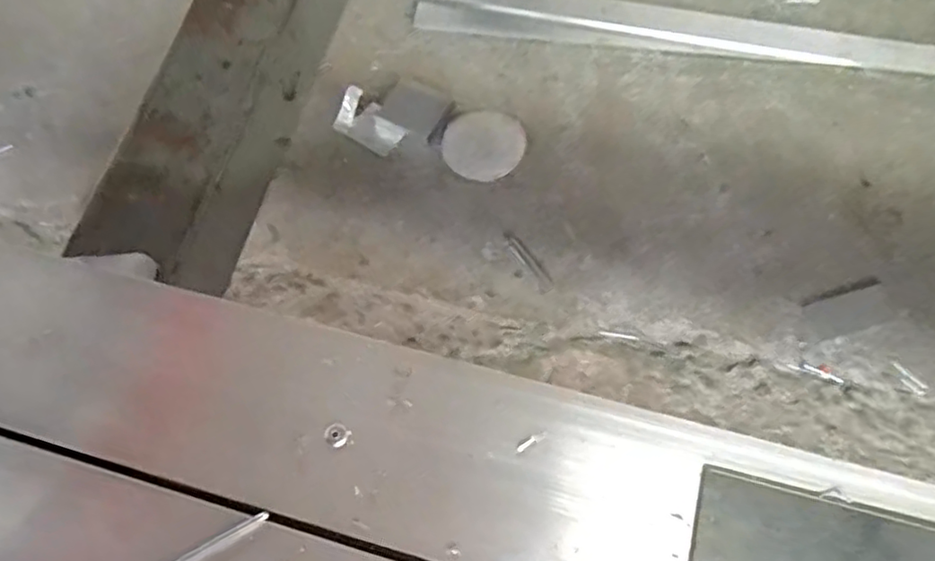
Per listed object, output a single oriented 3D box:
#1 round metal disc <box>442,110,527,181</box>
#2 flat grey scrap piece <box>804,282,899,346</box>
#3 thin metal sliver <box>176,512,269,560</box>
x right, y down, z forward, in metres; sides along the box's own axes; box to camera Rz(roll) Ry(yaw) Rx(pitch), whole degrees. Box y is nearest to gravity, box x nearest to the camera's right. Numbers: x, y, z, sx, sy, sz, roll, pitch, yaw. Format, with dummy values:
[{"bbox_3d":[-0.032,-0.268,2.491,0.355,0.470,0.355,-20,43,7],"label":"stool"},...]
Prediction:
[{"bbox_3d":[0.023,-0.194,0.926,0.114,0.014,0.098,16,91,12],"label":"round metal disc"},{"bbox_3d":[0.492,0.042,0.837,0.117,0.006,0.049,-17,70,-6],"label":"flat grey scrap piece"},{"bbox_3d":[-0.105,0.109,0.264,0.051,0.004,0.005,-29,70,-8],"label":"thin metal sliver"}]

